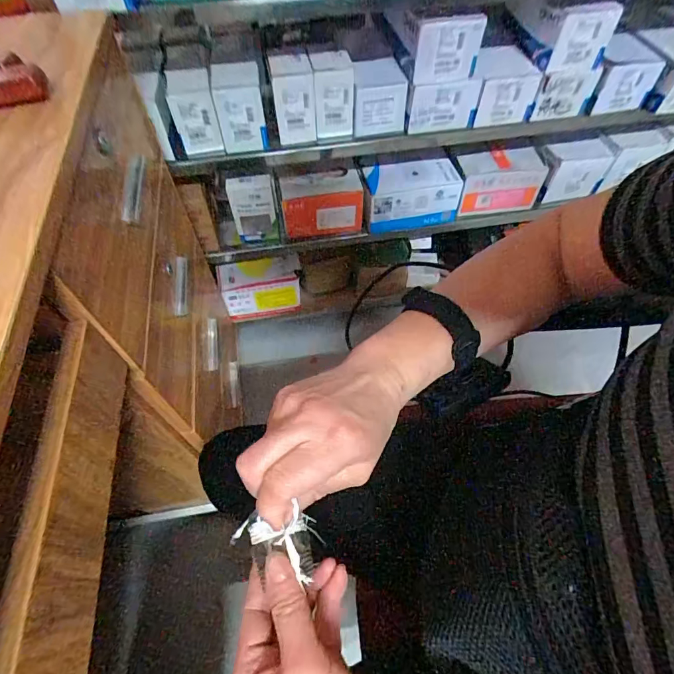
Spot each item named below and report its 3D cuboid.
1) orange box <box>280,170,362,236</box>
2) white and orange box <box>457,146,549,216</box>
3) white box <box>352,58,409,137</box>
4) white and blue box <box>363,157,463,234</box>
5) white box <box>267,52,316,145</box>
[{"bbox_3d":[-0.030,-0.276,0.863,0.161,0.102,0.080,-4,57,-2],"label":"orange box"},{"bbox_3d":[0.339,-0.337,0.888,0.182,0.108,0.085,-11,58,-7],"label":"white and orange box"},{"bbox_3d":[0.070,-0.413,0.706,0.086,0.087,0.083,-4,57,-2],"label":"white box"},{"bbox_3d":[0.156,-0.297,0.874,0.184,0.111,0.082,-8,57,-4],"label":"white and blue box"},{"bbox_3d":[-0.070,-0.389,0.672,0.063,0.115,0.059,-9,58,-5],"label":"white box"}]

